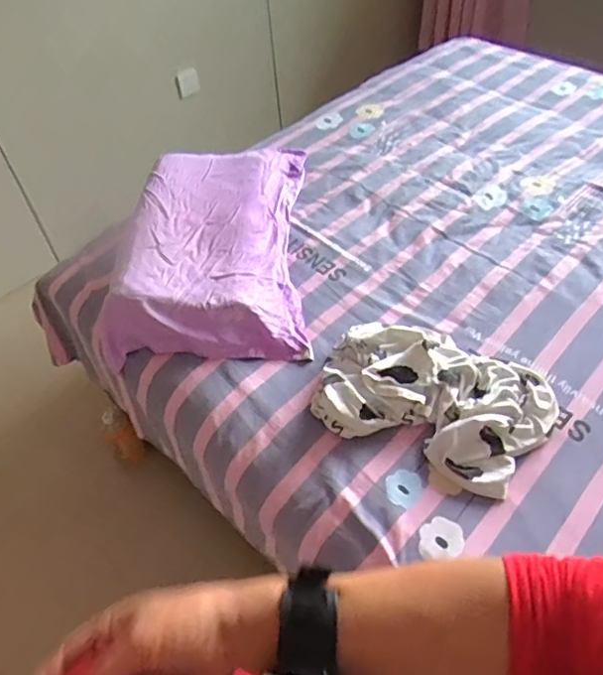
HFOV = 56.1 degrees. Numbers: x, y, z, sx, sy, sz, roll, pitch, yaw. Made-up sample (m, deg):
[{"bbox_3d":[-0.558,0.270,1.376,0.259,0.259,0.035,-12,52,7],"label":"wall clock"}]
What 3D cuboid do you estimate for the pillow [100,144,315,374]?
[{"bbox_3d":[-0.207,-0.231,1.292,0.423,0.114,0.628,-4,49,2],"label":"pillow"}]

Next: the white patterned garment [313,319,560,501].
[{"bbox_3d":[0.239,0.092,1.024,0.411,0.066,0.277,18,53,20],"label":"white patterned garment"}]

